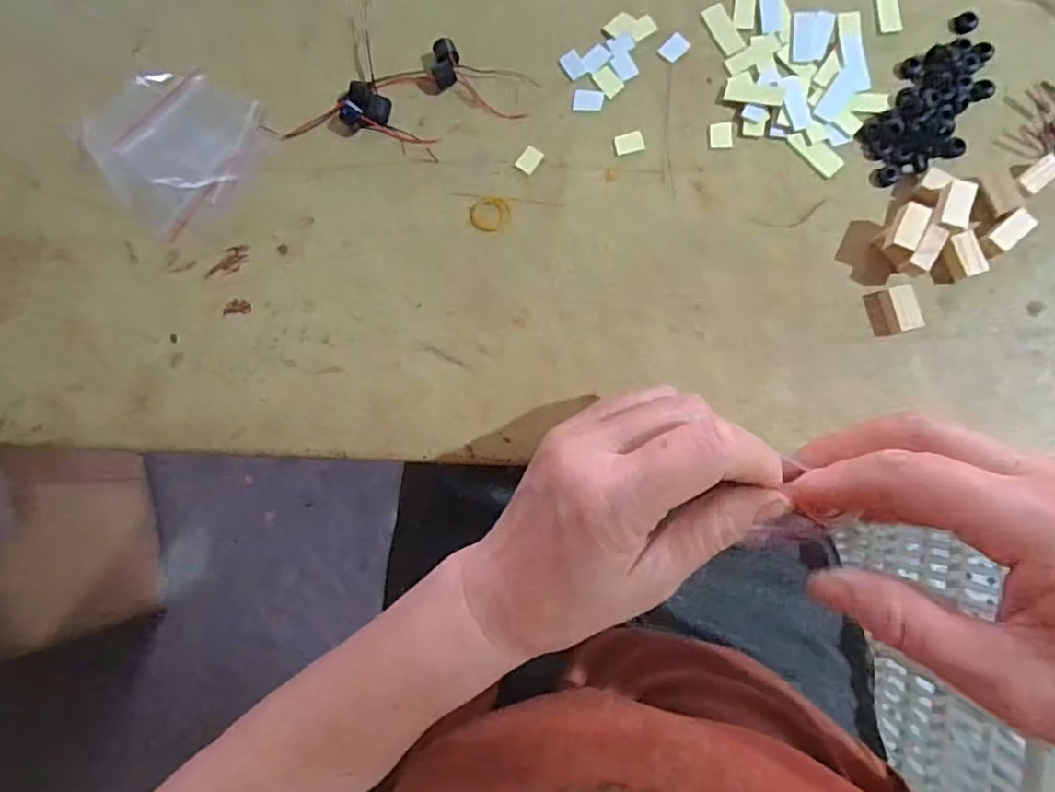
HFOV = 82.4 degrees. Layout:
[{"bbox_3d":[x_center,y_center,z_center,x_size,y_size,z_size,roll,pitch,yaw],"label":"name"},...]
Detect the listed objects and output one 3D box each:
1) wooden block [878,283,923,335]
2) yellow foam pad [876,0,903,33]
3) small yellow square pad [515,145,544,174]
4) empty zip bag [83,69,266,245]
[{"bbox_3d":[0.173,-0.040,0.278,0.013,0.008,0.021,-15,82,2],"label":"wooden block"},{"bbox_3d":[0.180,-0.194,0.299,0.011,0.004,0.028,-2,83,4],"label":"yellow foam pad"},{"bbox_3d":[0.001,-0.120,0.306,0.010,0.004,0.013,34,82,3],"label":"small yellow square pad"},{"bbox_3d":[-0.186,-0.133,0.319,0.081,0.010,0.082,36,87,8],"label":"empty zip bag"}]

